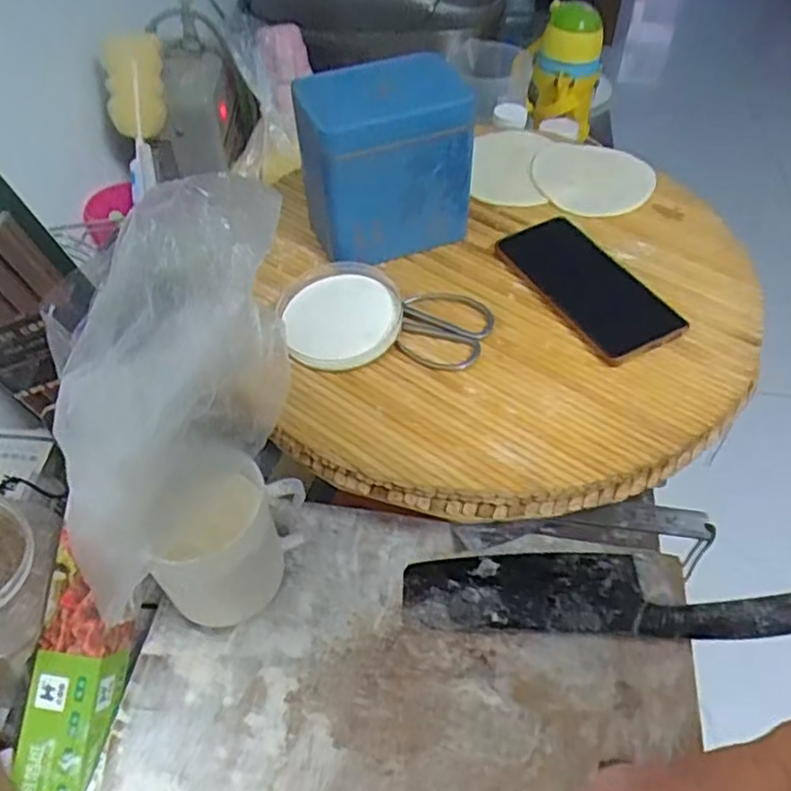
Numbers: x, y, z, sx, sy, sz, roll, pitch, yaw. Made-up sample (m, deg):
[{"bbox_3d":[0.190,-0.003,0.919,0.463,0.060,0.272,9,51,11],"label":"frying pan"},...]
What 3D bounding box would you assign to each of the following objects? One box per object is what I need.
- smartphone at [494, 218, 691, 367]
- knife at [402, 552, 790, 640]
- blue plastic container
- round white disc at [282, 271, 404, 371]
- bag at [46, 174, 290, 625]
[{"bbox_3d":[0.160,-0.094,0.561,0.087,0.014,0.164,-25,54,-19],"label":"smartphone"},{"bbox_3d":[0.147,0.145,0.508,0.277,0.019,0.064,2,50,3],"label":"knife"},{"bbox_3d":[-0.007,-0.193,0.571,0.135,0.135,0.085,-18,52,-13],"label":"blue plastic container"},{"bbox_3d":[-0.041,-0.062,0.535,0.090,0.025,0.093,-1,50,1],"label":"round white disc"},{"bbox_3d":[-0.139,0.002,0.430,0.082,0.232,0.213,25,55,21],"label":"bag"}]

